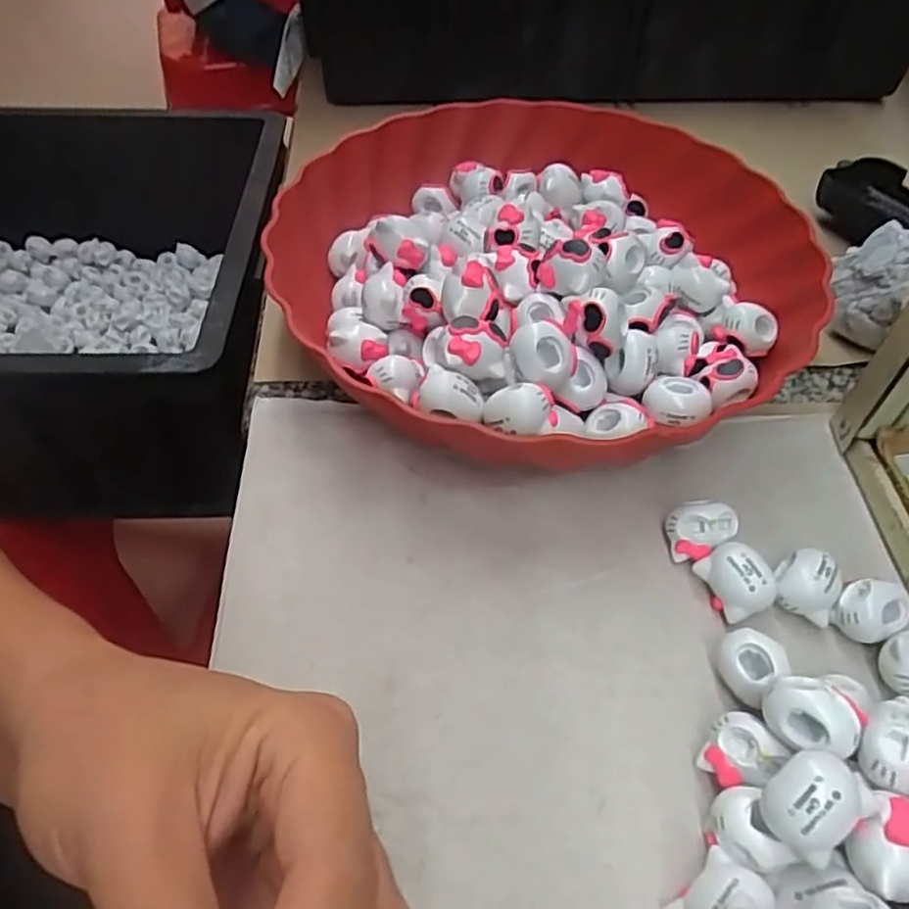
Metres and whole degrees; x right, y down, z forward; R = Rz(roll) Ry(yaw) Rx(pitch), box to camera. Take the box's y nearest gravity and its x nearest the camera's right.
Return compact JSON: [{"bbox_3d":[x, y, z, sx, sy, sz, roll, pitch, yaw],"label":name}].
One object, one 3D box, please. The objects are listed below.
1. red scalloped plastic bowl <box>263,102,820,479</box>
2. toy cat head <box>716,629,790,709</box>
[{"bbox_3d":[0.040,-0.092,0.334,0.243,0.069,0.234,-29,57,-24],"label":"red scalloped plastic bowl"},{"bbox_3d":[0.097,0.071,0.235,0.015,0.024,0.021,-25,56,-21],"label":"toy cat head"}]

